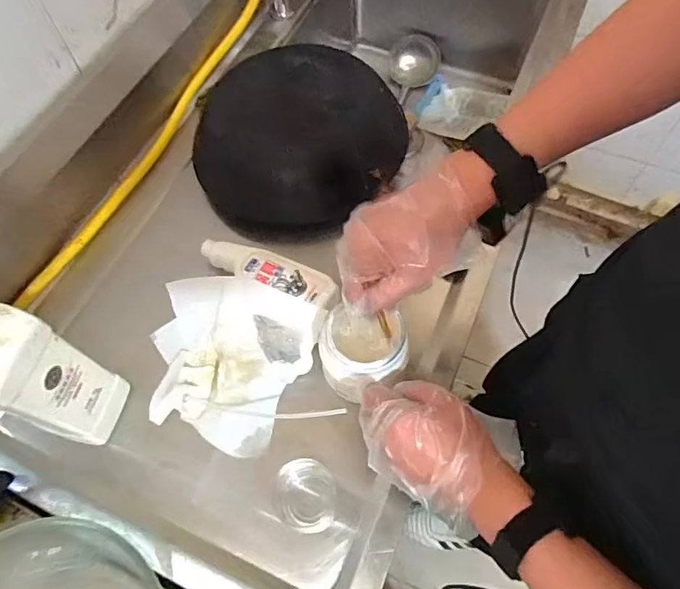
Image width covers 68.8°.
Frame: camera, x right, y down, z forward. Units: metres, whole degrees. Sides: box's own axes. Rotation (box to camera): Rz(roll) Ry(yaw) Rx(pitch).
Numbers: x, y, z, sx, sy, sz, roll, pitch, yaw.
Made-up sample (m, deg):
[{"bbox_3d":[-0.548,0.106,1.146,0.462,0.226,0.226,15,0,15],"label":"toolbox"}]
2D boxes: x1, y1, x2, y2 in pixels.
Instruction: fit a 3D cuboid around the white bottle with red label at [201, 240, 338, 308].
[{"bbox_3d":[-0.097,-0.029,0.638,0.195,0.035,0.052,20,64,11],"label":"white bottle with red label"}]

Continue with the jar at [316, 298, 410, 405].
[{"bbox_3d":[0.024,0.067,0.551,0.088,0.085,0.078,-6,62,-2],"label":"jar"}]

